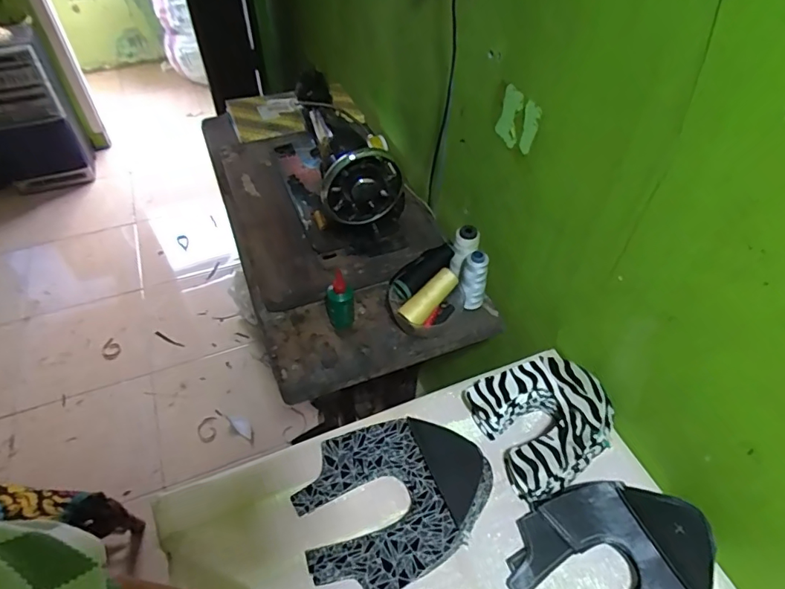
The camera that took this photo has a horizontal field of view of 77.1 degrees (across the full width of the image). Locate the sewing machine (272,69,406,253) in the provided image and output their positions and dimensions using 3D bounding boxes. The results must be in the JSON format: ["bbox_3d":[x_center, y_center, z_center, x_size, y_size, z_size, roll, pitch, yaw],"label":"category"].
[{"bbox_3d":[-0.121,-0.284,0.964,0.175,0.213,0.417,-15,50,-14],"label":"sewing machine"}]

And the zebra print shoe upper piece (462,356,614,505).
[{"bbox_3d":[0.210,0.173,0.681,0.159,0.084,0.172,-18,51,-17],"label":"zebra print shoe upper piece"}]

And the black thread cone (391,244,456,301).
[{"bbox_3d":[0.054,-0.040,0.824,0.122,0.035,0.047,-41,59,-13],"label":"black thread cone"}]

